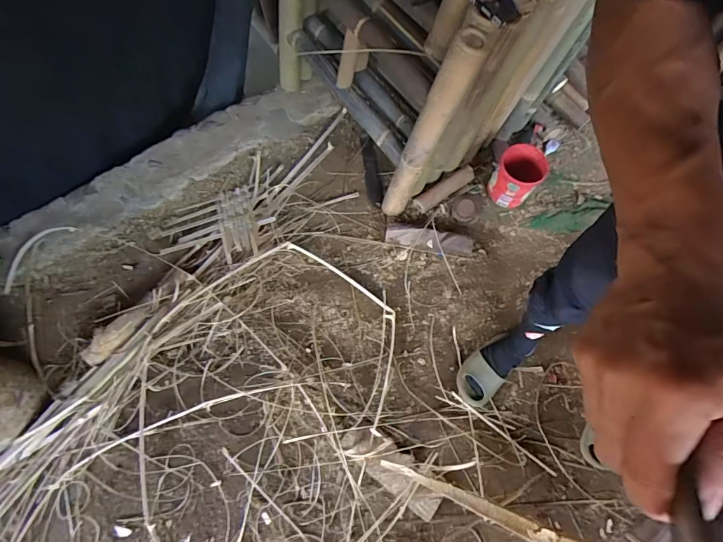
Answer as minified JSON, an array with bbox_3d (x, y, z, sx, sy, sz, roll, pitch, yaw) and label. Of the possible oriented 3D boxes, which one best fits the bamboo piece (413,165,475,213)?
[{"bbox_3d":[0.274,-0.276,1.332,0.221,0.063,0.054,-33,73,-11],"label":"bamboo piece"}]

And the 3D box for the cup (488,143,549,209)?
[{"bbox_3d":[0.489,-0.295,1.276,0.135,0.177,0.129,0,70,0],"label":"cup"}]

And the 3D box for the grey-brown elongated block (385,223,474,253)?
[{"bbox_3d":[0.216,-0.102,1.277,0.275,0.060,0.070,11,71,4],"label":"grey-brown elongated block"}]

